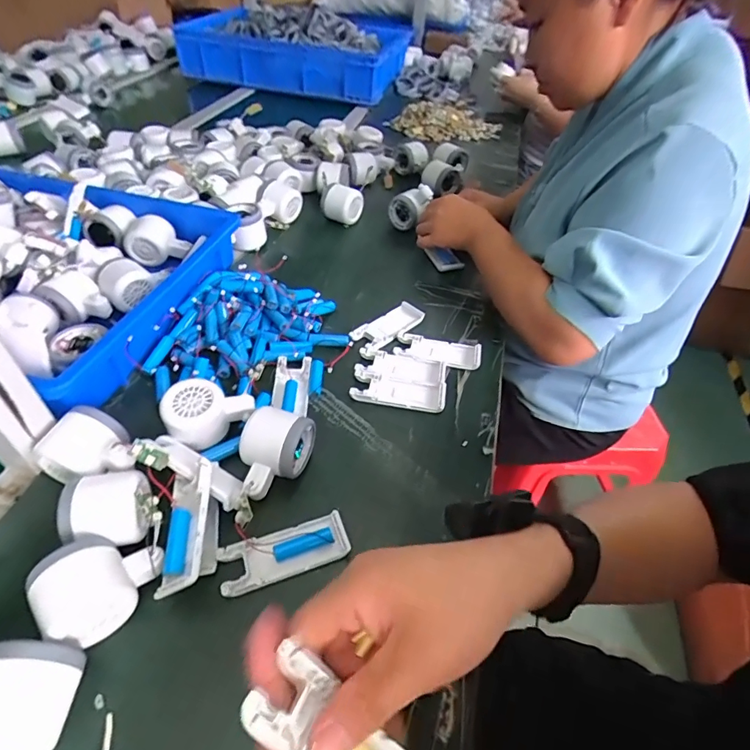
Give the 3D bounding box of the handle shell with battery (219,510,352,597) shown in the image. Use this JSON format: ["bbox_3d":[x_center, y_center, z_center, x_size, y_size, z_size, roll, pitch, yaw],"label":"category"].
[{"bbox_3d":[-0.074,0.147,0.380,0.102,0.020,0.039,-12,48,-16],"label":"handle shell with battery"}]

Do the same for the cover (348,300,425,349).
[{"bbox_3d":[0.019,-0.064,0.596,0.045,0.014,0.099,37,53,27],"label":"cover"}]

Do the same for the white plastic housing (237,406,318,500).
[{"bbox_3d":[-0.098,0.077,0.427,0.061,0.048,0.081,22,47,10],"label":"white plastic housing"}]

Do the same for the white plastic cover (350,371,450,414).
[{"bbox_3d":[0.026,0.019,0.514,0.104,0.012,0.040,11,46,5],"label":"white plastic cover"}]

